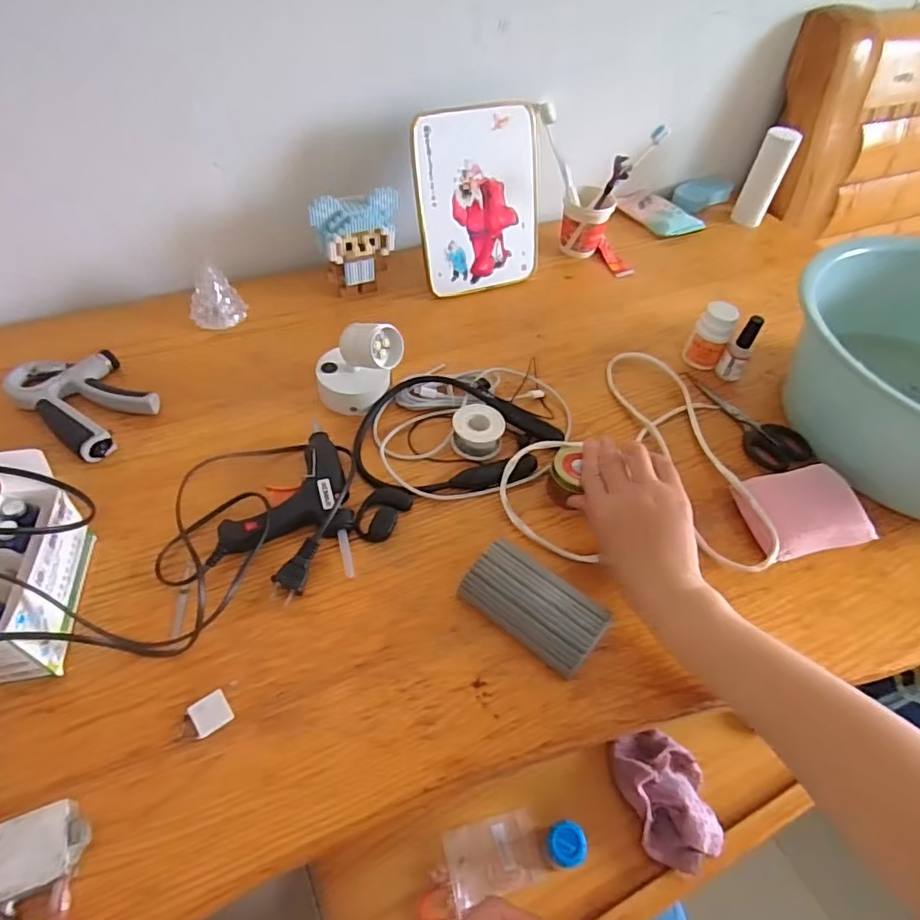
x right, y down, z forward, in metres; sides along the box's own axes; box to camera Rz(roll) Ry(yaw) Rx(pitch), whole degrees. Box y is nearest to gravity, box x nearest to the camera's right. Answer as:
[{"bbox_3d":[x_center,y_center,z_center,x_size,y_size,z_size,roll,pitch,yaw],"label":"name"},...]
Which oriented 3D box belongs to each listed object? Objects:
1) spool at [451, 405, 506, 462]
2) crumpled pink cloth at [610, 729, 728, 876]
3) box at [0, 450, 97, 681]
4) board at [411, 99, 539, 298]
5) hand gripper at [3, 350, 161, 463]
[{"bbox_3d":[0.018,-0.029,0.567,0.048,0.029,0.047,3,50,-4],"label":"spool"},{"bbox_3d":[0.170,0.270,0.469,0.066,0.029,0.099,-8,52,-13],"label":"crumpled pink cloth"},{"bbox_3d":[-0.304,0.068,0.397,0.052,0.117,0.134,-3,51,-8],"label":"box"},{"bbox_3d":[0.025,-0.307,0.695,0.158,0.200,0.008,-18,34,-19],"label":"board"},{"bbox_3d":[-0.363,-0.062,0.563,0.146,0.021,0.091,31,54,19],"label":"hand gripper"}]

